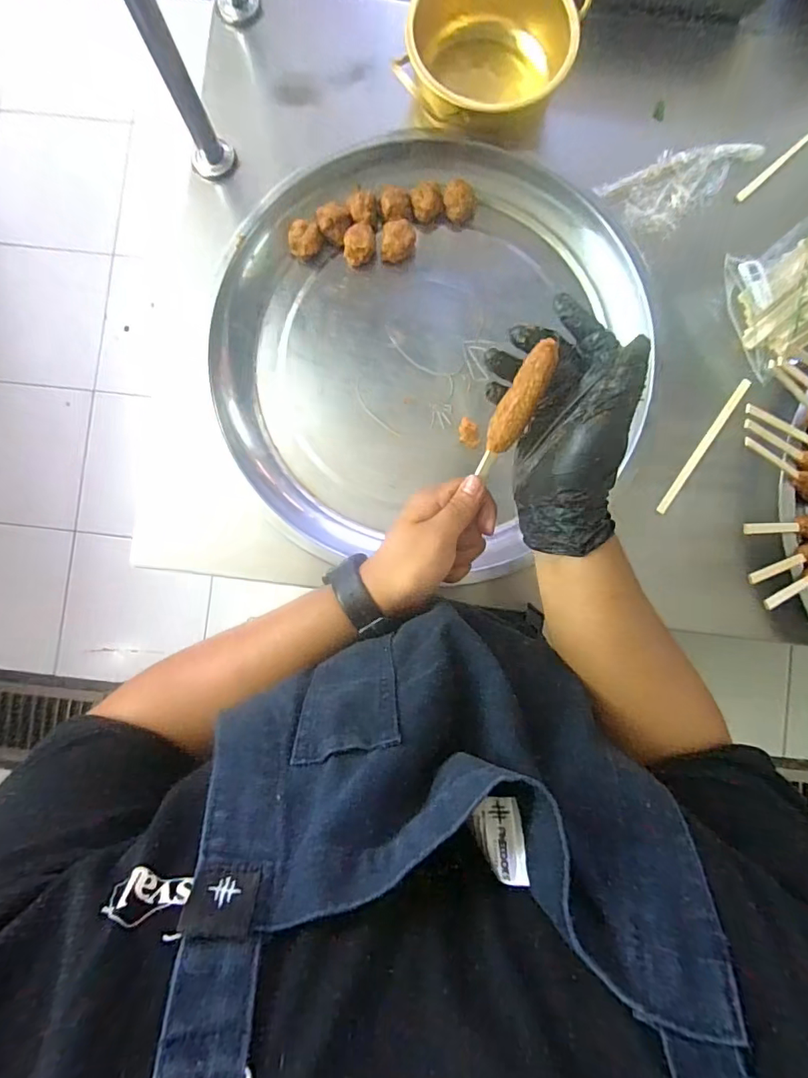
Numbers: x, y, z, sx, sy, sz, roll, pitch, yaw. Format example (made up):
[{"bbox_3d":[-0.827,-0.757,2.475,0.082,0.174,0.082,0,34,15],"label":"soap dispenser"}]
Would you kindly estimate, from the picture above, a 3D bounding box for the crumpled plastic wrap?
[{"bbox_3d":[0.318,-0.404,0.574,0.169,0.018,0.079,-28,87,-1],"label":"crumpled plastic wrap"}]

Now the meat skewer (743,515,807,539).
[{"bbox_3d":[0.385,-0.013,0.506,0.149,0.017,0.024,0,86,-26],"label":"meat skewer"}]

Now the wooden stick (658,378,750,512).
[{"bbox_3d":[0.330,-0.103,0.559,0.012,0.007,0.177,35,87,2],"label":"wooden stick"}]

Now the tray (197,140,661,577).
[{"bbox_3d":[0.017,-0.209,0.556,0.427,0.043,0.457,0,87,0],"label":"tray"}]

